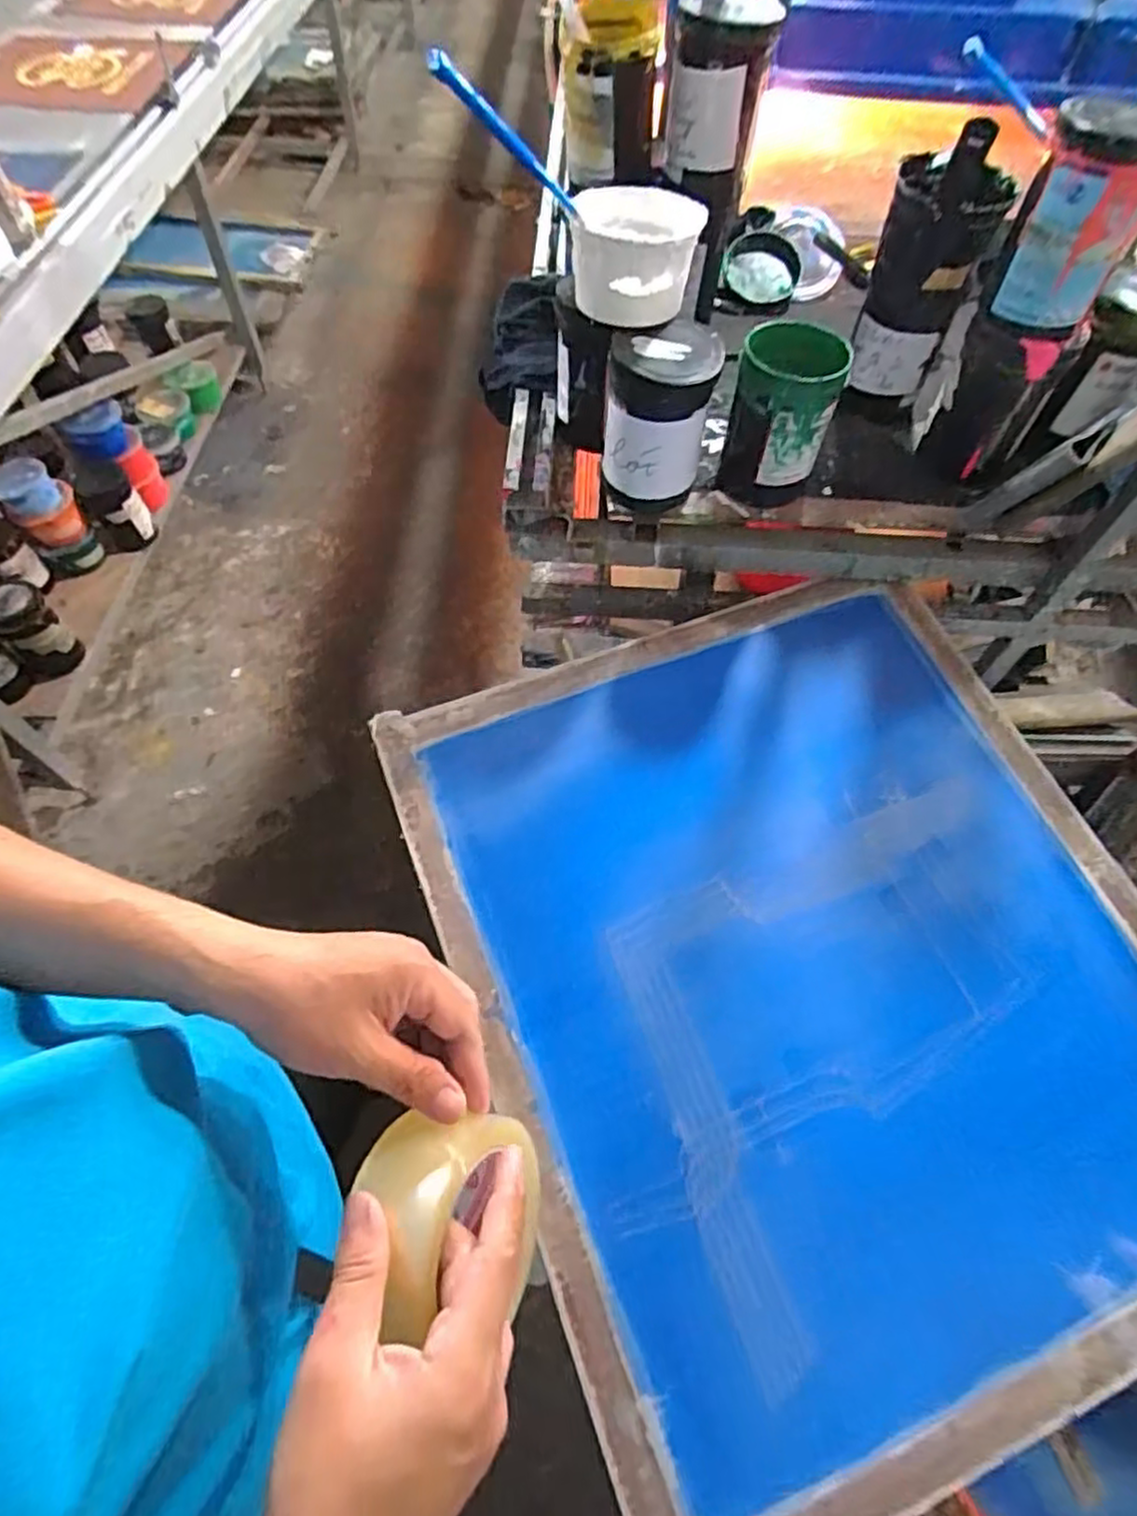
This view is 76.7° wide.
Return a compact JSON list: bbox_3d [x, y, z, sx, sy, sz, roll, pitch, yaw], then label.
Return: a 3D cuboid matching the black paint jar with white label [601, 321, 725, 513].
[{"bbox_3d":[0.094,-0.363,0.771,0.110,0.157,0.103,8,59,2],"label":"black paint jar with white label"}]

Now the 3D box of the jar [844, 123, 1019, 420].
[{"bbox_3d":[0.380,-0.523,0.780,0.105,0.287,0.099,21,60,10],"label":"jar"}]

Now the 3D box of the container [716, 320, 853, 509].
[{"bbox_3d":[0.225,-0.359,0.775,0.103,0.155,0.094,16,60,8],"label":"container"}]

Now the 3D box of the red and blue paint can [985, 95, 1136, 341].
[{"bbox_3d":[0.471,-0.498,0.663,0.102,0.158,0.098,0,65,0],"label":"red and blue paint can"}]

